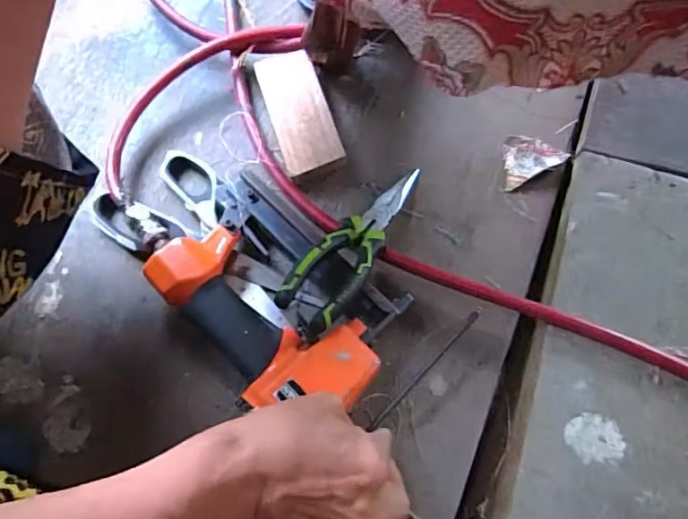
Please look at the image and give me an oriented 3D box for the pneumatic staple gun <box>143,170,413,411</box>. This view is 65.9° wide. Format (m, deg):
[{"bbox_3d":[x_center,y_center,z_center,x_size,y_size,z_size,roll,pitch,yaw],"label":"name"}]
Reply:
[{"bbox_3d":[-0.050,0.036,0.434,0.183,0.063,0.141,40,76,13],"label":"pneumatic staple gun"}]

